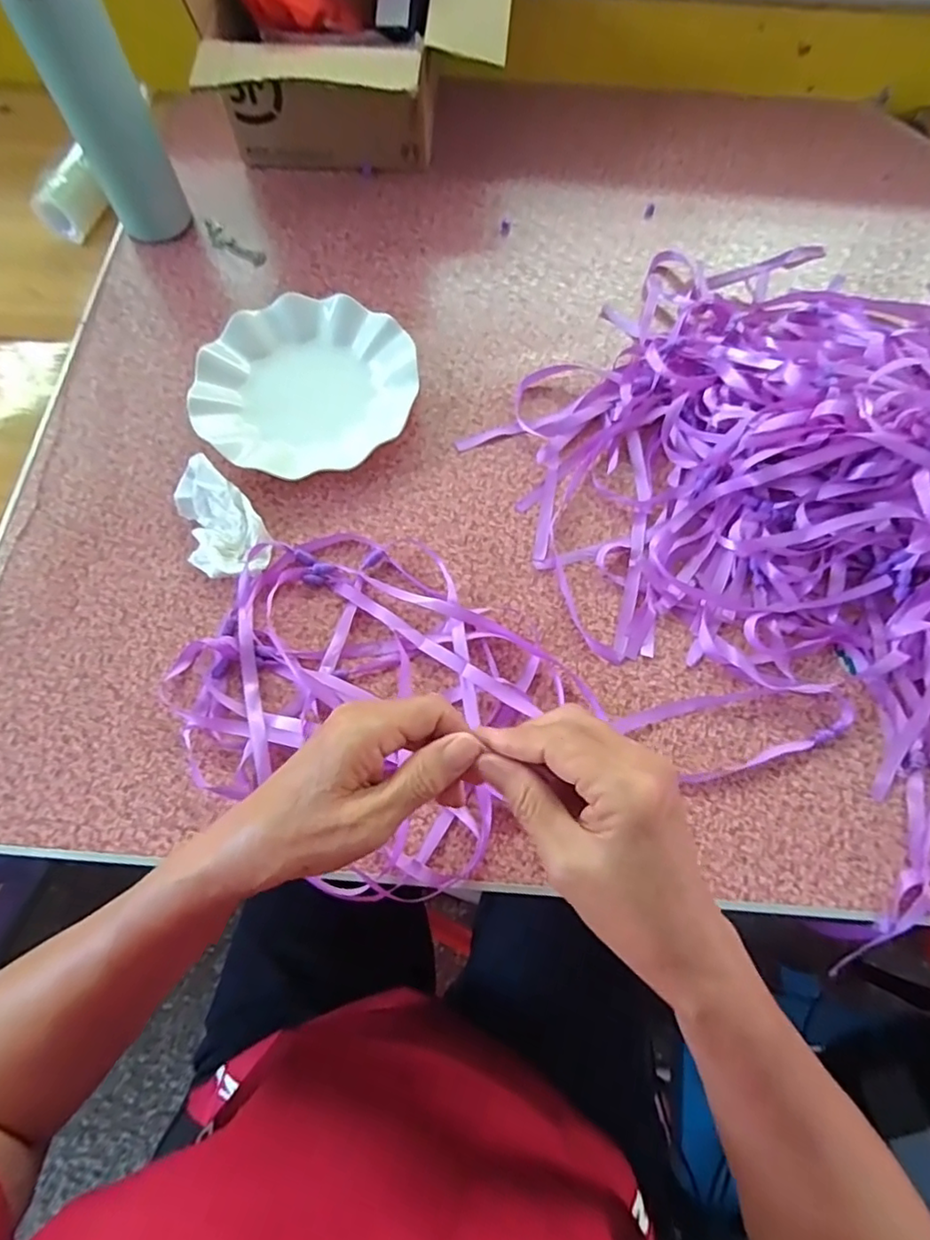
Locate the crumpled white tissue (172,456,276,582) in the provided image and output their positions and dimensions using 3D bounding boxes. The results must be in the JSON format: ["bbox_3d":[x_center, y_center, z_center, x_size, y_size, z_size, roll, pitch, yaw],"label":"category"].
[{"bbox_3d":[-0.195,-0.077,0.455,0.057,0.030,0.099,-30,72,-12],"label":"crumpled white tissue"}]

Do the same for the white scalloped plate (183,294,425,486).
[{"bbox_3d":[-0.139,-0.203,0.503,0.182,0.025,0.169,0,69,-1],"label":"white scalloped plate"}]

